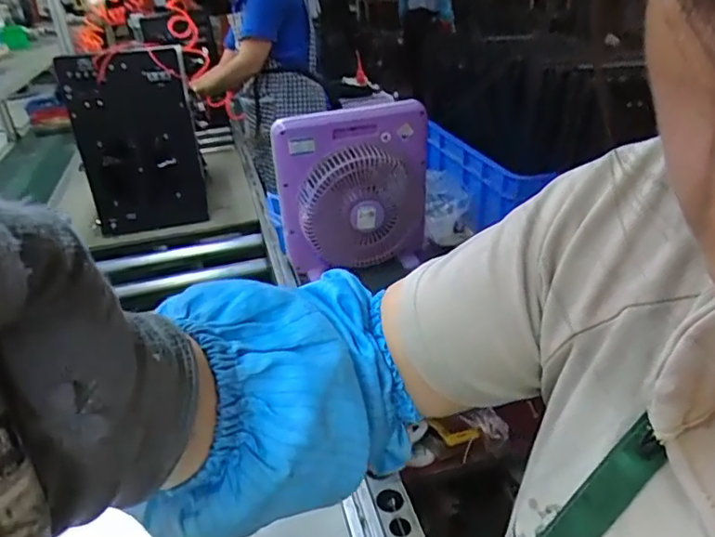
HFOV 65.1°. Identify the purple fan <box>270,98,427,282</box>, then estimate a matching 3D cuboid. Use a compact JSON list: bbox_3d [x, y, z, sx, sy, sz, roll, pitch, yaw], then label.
[{"bbox_3d":[0.003,-0.150,1.176,0.317,0.346,0.089,-15,32,-17],"label":"purple fan"}]

